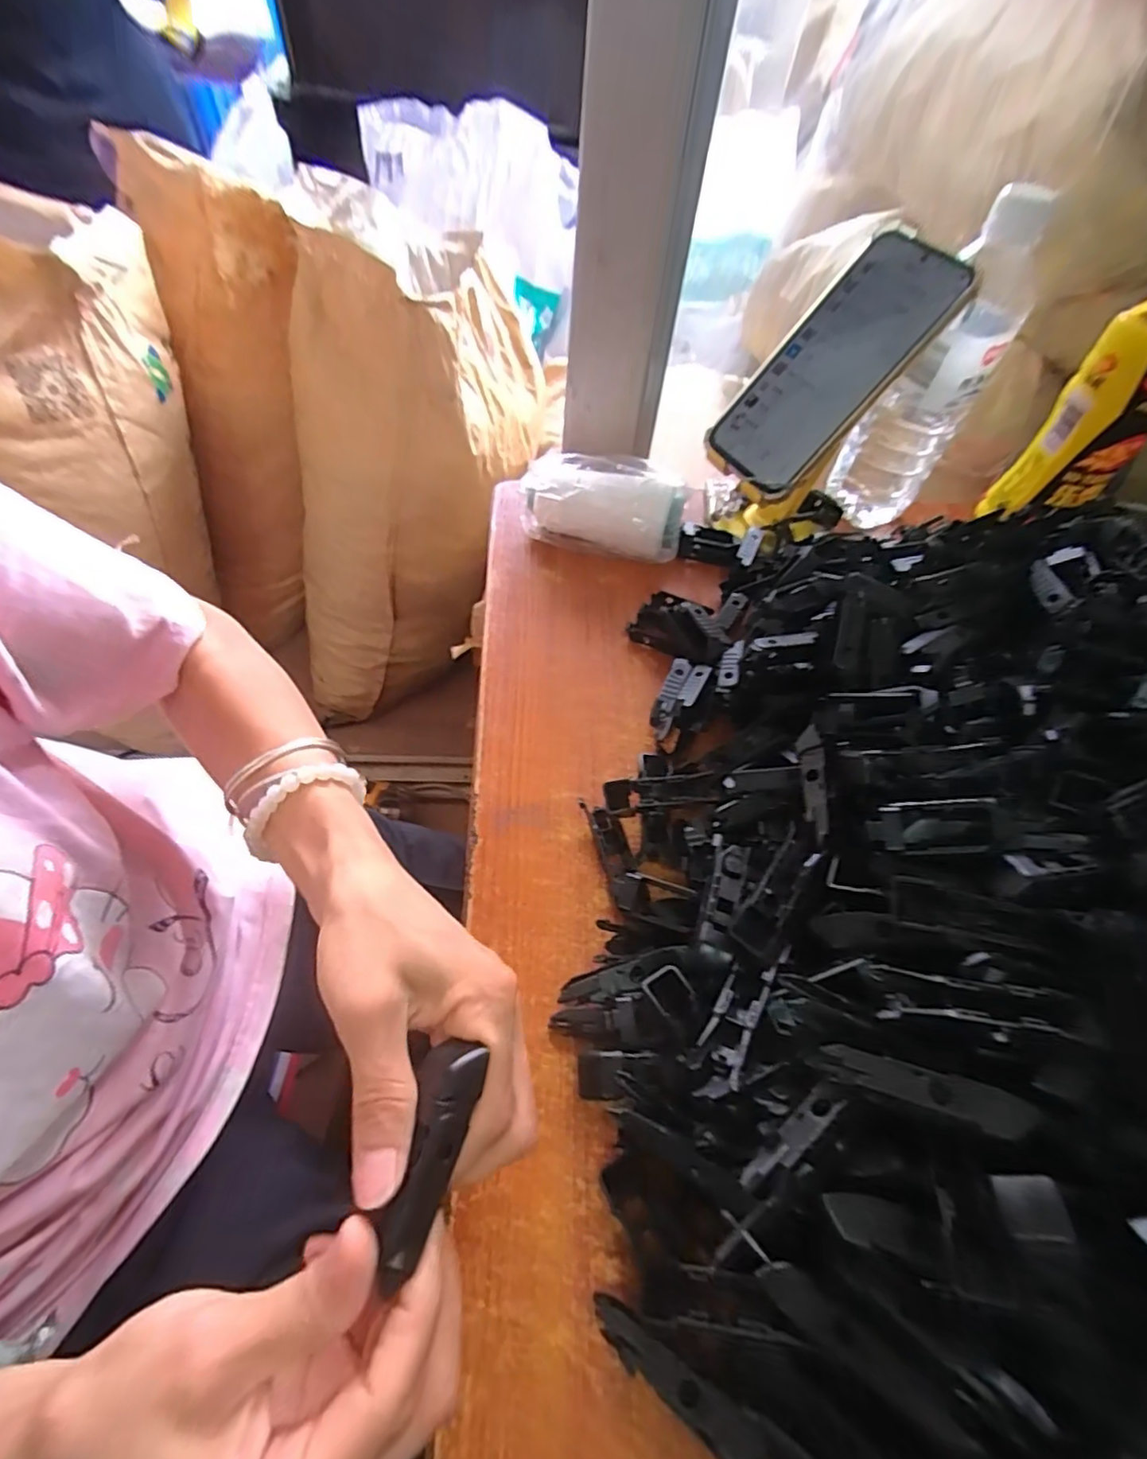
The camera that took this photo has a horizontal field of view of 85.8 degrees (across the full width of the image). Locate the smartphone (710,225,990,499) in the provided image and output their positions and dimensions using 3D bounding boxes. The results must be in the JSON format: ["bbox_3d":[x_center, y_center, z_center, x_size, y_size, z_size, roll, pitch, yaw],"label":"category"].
[{"bbox_3d":[0.169,-0.239,0.412,0.169,0.016,0.082,-49,65,18],"label":"smartphone"}]

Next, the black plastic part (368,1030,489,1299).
[{"bbox_3d":[-0.045,0.131,0.189,0.020,0.008,0.061,13,68,5],"label":"black plastic part"}]

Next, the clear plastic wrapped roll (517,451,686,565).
[{"bbox_3d":[0.021,-0.166,0.459,0.121,0.053,0.054,13,56,4],"label":"clear plastic wrapped roll"}]

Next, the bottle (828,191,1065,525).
[{"bbox_3d":[0.254,-0.244,0.441,0.069,0.213,0.058,17,57,7],"label":"bottle"}]

